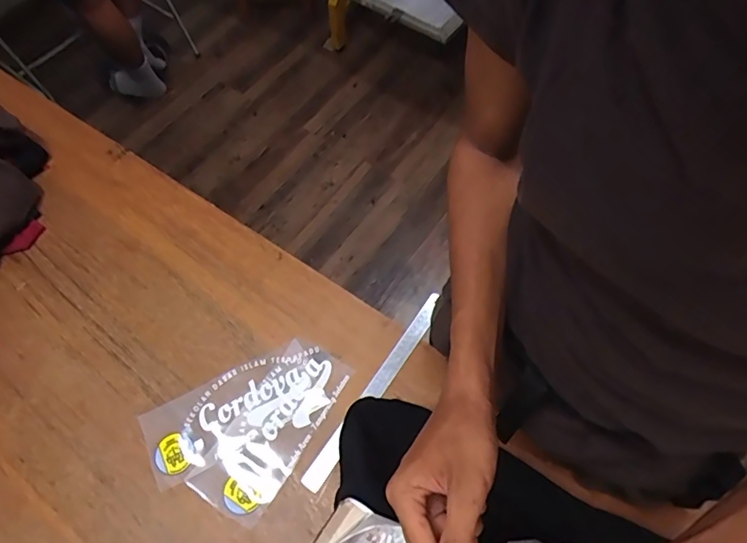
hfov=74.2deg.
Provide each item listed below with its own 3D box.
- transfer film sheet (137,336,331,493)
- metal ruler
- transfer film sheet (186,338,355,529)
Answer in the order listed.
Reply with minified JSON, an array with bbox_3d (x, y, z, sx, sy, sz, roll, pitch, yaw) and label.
[{"bbox_3d":[-0.188,0.191,0.701,0.263,0.007,0.111,-26,67,-12],"label":"transfer film sheet"},{"bbox_3d":[0.008,0.162,0.712,0.027,0.009,0.330,32,67,14],"label":"metal ruler"},{"bbox_3d":[-0.140,0.214,0.690,0.110,0.007,0.239,29,68,13],"label":"transfer film sheet"}]

